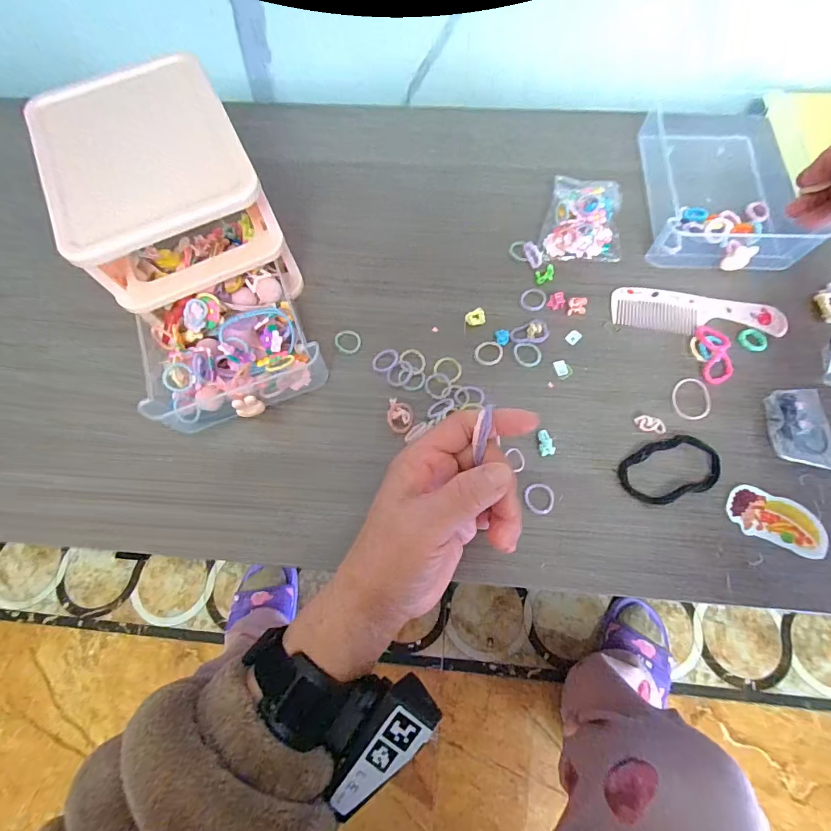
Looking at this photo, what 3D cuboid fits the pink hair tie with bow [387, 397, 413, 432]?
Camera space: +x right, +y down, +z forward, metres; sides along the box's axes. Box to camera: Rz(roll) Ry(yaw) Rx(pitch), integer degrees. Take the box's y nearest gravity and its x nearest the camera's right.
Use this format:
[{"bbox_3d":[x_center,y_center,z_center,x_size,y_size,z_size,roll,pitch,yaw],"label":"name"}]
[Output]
[{"bbox_3d":[-0.011,0.000,0.319,0.018,0.008,0.026,7,72,4],"label":"pink hair tie with bow"}]

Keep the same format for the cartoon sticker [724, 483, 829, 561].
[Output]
[{"bbox_3d":[0.252,0.073,0.289,0.065,0.004,0.034,20,73,8],"label":"cartoon sticker"}]

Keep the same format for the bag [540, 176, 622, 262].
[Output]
[{"bbox_3d":[0.145,-0.173,0.366,0.060,0.021,0.081,5,72,3],"label":"bag"}]

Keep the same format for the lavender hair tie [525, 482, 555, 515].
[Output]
[{"bbox_3d":[0.089,0.059,0.300,0.021,0.004,0.022,0,71,1],"label":"lavender hair tie"}]

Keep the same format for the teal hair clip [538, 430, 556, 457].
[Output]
[{"bbox_3d":[0.097,0.020,0.311,0.011,0.007,0.019,-11,71,-2],"label":"teal hair clip"}]

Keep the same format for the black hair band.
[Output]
[{"bbox_3d":[0.182,0.039,0.299,0.068,0.011,0.041,-15,72,-3],"label":"black hair band"}]

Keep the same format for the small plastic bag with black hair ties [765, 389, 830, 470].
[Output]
[{"bbox_3d":[0.279,0.008,0.302,0.052,0.018,0.059,5,72,3],"label":"small plastic bag with black hair ties"}]

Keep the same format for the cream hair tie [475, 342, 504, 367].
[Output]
[{"bbox_3d":[0.060,-0.051,0.337,0.022,0.004,0.021,0,71,1],"label":"cream hair tie"}]

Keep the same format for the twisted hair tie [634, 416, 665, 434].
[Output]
[{"bbox_3d":[0.176,0.007,0.313,0.022,0.007,0.009,14,72,6],"label":"twisted hair tie"}]

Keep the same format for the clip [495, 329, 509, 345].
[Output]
[{"bbox_3d":[0.071,-0.064,0.341,0.011,0.004,0.014,-2,71,1],"label":"clip"}]

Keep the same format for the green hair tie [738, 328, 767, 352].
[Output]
[{"bbox_3d":[0.271,-0.060,0.334,0.018,0.006,0.019,0,71,1],"label":"green hair tie"}]

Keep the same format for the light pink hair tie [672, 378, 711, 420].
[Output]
[{"bbox_3d":[0.213,-0.013,0.321,0.030,0.004,0.033,9,72,5],"label":"light pink hair tie"}]

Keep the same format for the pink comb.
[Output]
[{"bbox_3d":[0.229,-0.082,0.341,0.130,0.006,0.038,11,72,5],"label":"pink comb"}]

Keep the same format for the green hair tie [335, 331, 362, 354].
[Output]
[{"bbox_3d":[-0.055,-0.062,0.344,0.023,0.004,0.018,33,75,12],"label":"green hair tie"}]

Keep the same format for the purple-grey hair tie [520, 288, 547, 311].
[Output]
[{"bbox_3d":[0.100,-0.098,0.352,0.021,0.004,0.024,19,73,8],"label":"purple-grey hair tie"}]

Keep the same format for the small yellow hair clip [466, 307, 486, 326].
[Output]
[{"bbox_3d":[0.051,-0.081,0.348,0.017,0.005,0.014,-30,73,-8],"label":"small yellow hair clip"}]

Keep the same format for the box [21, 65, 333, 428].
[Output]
[{"bbox_3d":[-0.168,-0.124,0.315,0.133,0.105,0.253,-23,72,-6],"label":"box"}]

